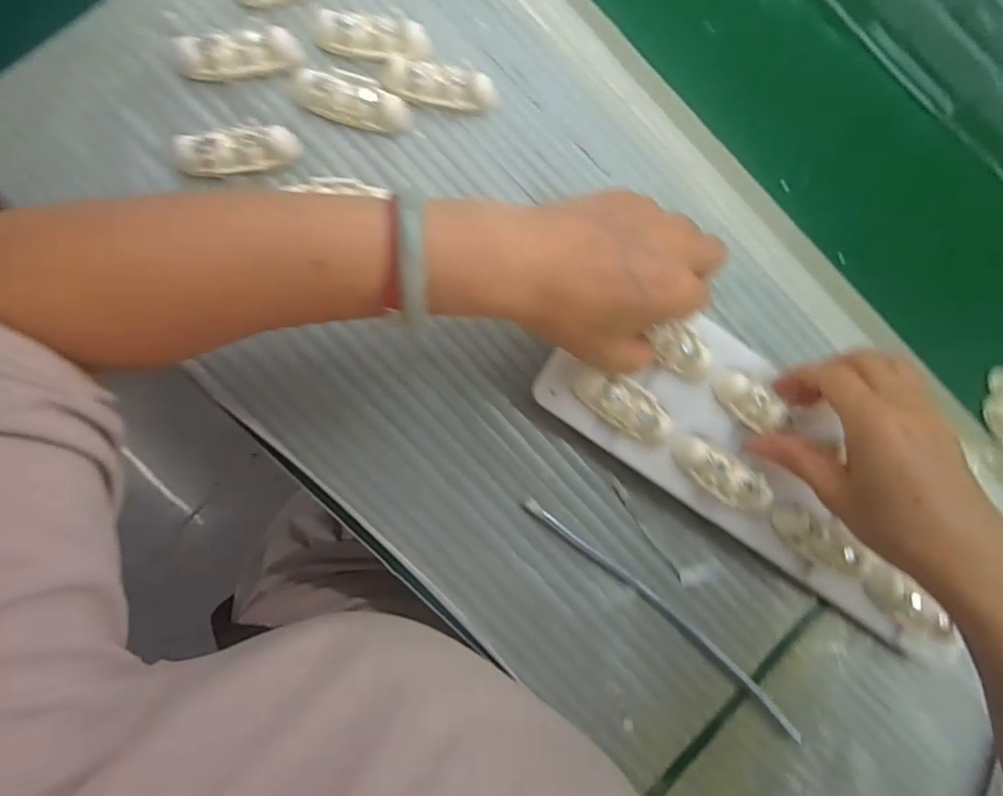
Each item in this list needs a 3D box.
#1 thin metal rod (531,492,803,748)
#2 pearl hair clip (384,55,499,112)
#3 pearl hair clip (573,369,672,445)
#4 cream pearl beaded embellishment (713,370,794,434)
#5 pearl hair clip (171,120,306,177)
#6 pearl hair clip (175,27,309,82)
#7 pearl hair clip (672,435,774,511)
[{"bbox_3d":[0.103,0.136,0.339,0.230,0.004,0.011,41,84,-5],"label":"thin metal rod"},{"bbox_3d":[-0.036,-0.185,0.324,0.066,0.015,0.021,5,88,-7],"label":"pearl hair clip"},{"bbox_3d":[0.071,0.004,0.314,0.060,0.010,0.025,34,85,-6],"label":"pearl hair clip"},{"bbox_3d":[0.147,0.004,0.325,0.051,0.009,0.022,37,85,1],"label":"cream pearl beaded embellishment"},{"bbox_3d":[-0.146,-0.138,0.307,0.064,0.013,0.022,-16,91,-7],"label":"pearl hair clip"},{"bbox_3d":[-0.148,-0.193,0.310,0.070,0.014,0.019,-9,90,-7],"label":"pearl hair clip"},{"bbox_3d":[0.128,0.044,0.323,0.063,0.017,0.025,37,85,-5],"label":"pearl hair clip"}]

